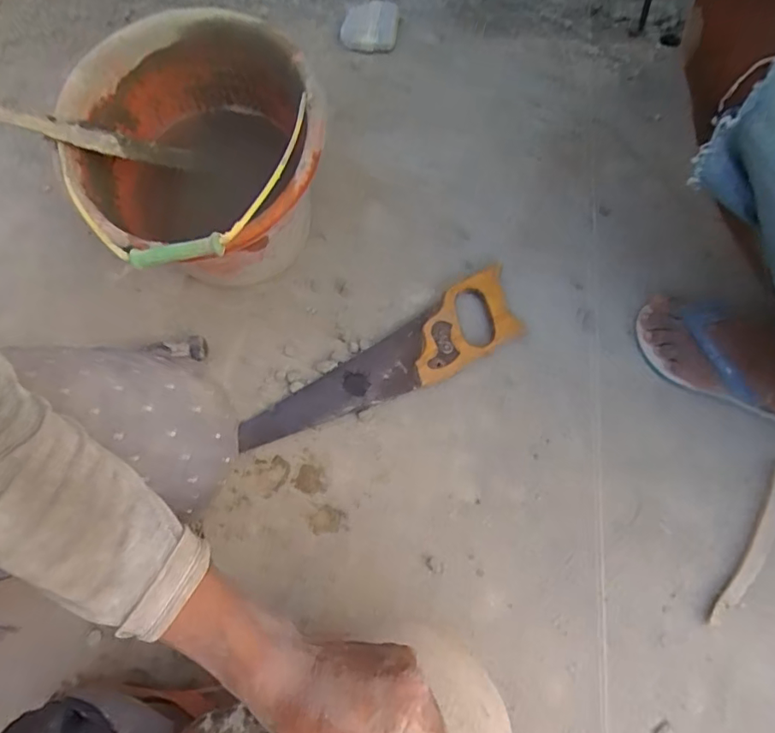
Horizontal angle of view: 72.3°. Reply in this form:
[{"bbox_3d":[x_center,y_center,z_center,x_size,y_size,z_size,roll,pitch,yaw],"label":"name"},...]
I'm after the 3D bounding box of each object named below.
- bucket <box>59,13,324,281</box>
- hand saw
[{"bbox_3d":[-0.189,-0.202,0.589,0.238,0.226,0.286,-13,74,-4],"label":"bucket"},{"bbox_3d":[-0.007,0.005,0.633,0.361,0.028,0.090,-29,76,-8],"label":"hand saw"}]

